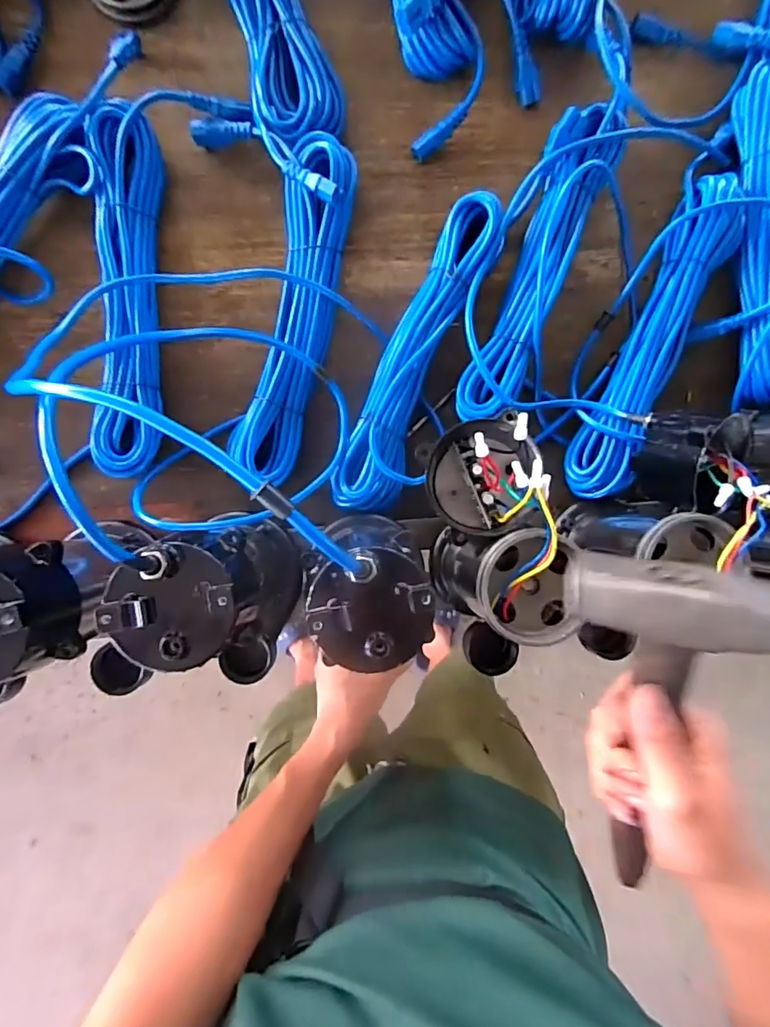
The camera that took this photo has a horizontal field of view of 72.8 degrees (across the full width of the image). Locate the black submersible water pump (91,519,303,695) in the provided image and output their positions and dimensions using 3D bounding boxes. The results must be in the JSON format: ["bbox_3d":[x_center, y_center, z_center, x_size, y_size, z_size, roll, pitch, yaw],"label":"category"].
[{"bbox_3d":[-0.147,0.082,0.433,0.090,0.224,0.140,7,92,-5],"label":"black submersible water pump"}]

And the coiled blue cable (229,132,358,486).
[{"bbox_3d":[-0.092,-0.199,0.535,0.075,0.062,0.350,12,92,-5],"label":"coiled blue cable"}]

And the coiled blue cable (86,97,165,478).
[{"bbox_3d":[-0.258,-0.215,0.524,0.063,0.056,0.353,1,93,-4],"label":"coiled blue cable"}]

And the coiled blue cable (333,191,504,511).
[{"bbox_3d":[0.036,-0.160,0.547,0.080,0.060,0.328,23,91,-5],"label":"coiled blue cable"}]

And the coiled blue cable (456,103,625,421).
[{"bbox_3d":[0.158,-0.255,0.547,0.077,0.061,0.342,23,91,-5],"label":"coiled blue cable"}]

